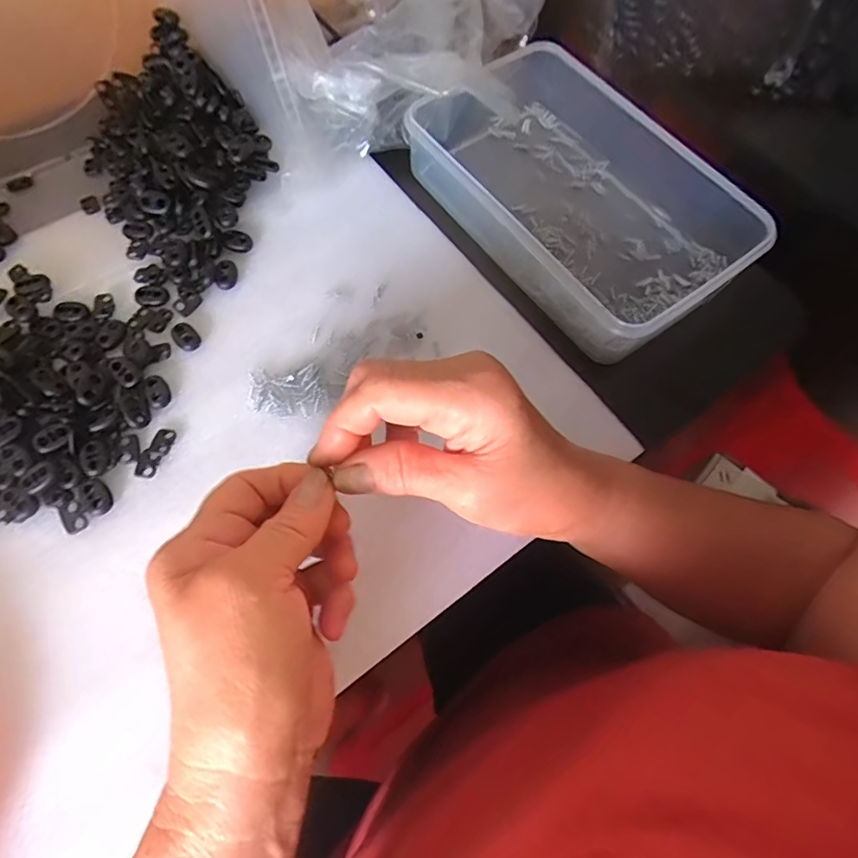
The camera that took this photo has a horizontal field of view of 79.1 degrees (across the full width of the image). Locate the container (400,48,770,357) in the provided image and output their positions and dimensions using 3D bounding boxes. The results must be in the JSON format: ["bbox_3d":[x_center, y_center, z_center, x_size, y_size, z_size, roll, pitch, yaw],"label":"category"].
[{"bbox_3d":[0.099,-0.173,0.368,0.144,0.051,0.245,-34,72,-14],"label":"container"}]

